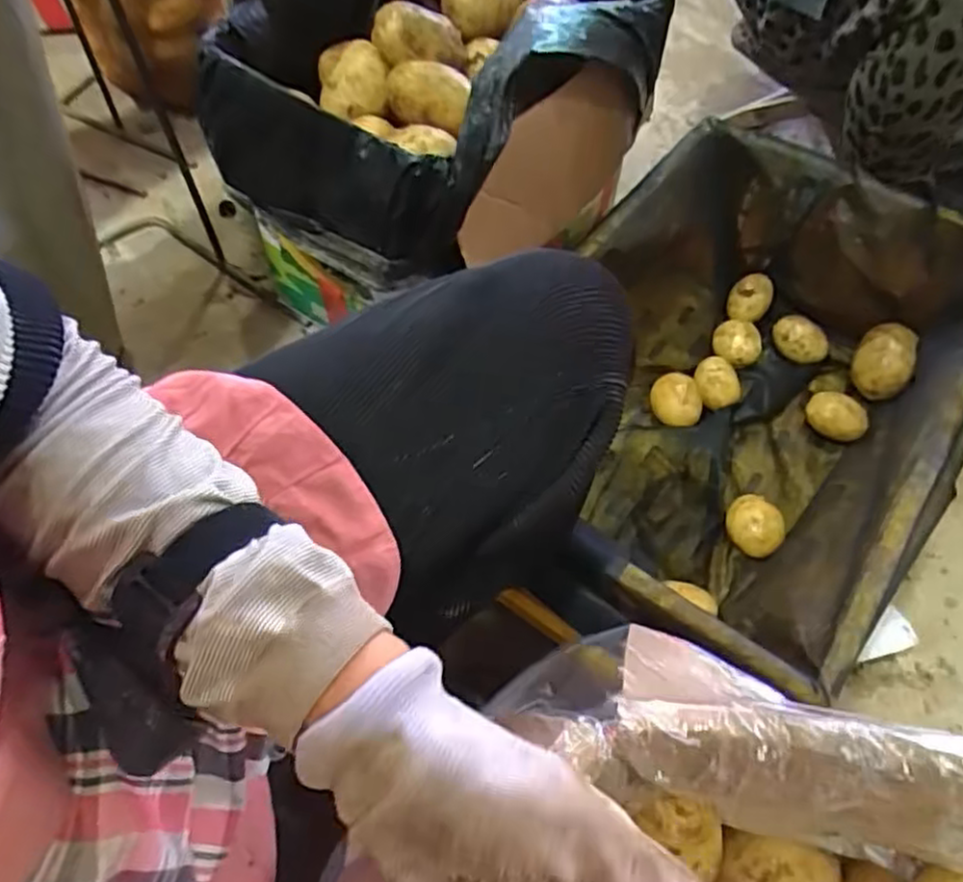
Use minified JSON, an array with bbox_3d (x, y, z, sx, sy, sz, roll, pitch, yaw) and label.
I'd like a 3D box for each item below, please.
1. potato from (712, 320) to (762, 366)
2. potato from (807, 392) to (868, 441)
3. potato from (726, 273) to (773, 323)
[{"bbox_3d":[0.325,-0.123,0.908,0.058,0.038,0.053,0,57,0],"label":"potato"},{"bbox_3d":[0.422,-0.027,0.850,0.067,0.038,0.047,25,61,16],"label":"potato"},{"bbox_3d":[0.355,-0.189,0.935,0.052,0.045,0.050,0,57,0],"label":"potato"}]

